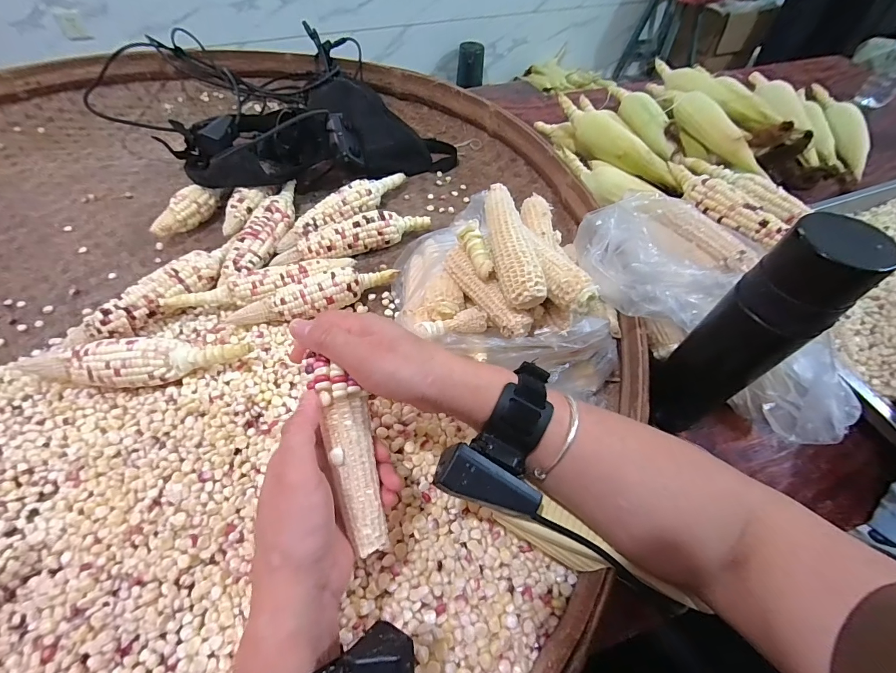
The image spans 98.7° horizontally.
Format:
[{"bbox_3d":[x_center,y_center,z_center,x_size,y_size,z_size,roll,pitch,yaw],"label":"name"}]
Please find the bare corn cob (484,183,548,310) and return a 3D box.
[{"bbox_3d":[0.057,-0.091,0.369,0.036,0.029,0.140,-8,56,-7],"label":"bare corn cob"}]

